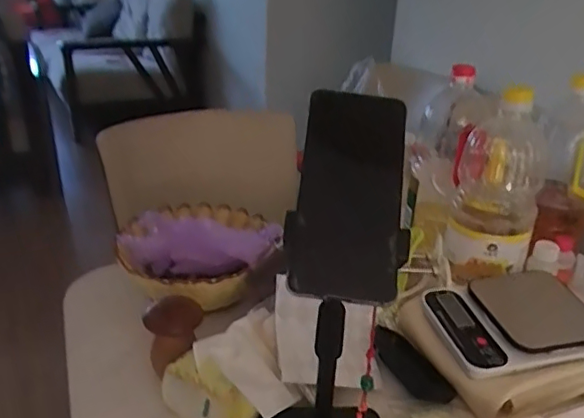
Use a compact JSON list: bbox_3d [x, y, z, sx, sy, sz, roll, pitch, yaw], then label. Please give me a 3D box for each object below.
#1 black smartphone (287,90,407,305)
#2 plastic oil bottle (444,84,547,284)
[{"bbox_3d":[0.042,-0.011,0.414,0.076,0.154,0.014,5,-19,5],"label":"black smartphone"},{"bbox_3d":[0.264,-0.035,0.735,0.106,0.219,0.105,10,26,15],"label":"plastic oil bottle"}]

